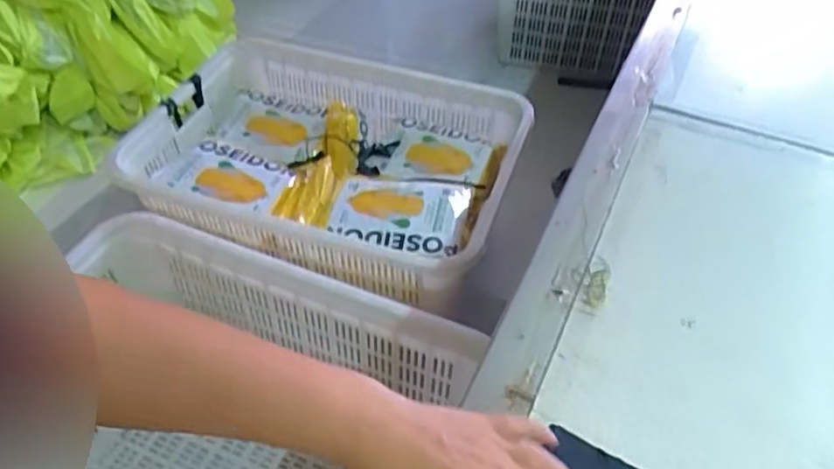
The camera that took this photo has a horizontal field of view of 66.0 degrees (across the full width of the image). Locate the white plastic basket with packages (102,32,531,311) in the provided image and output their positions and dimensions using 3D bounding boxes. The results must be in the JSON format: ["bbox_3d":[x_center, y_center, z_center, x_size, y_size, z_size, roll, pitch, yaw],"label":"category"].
[{"bbox_3d":[-0.247,-0.199,1.469,0.829,0.162,0.563,13,47,13],"label":"white plastic basket with packages"}]

